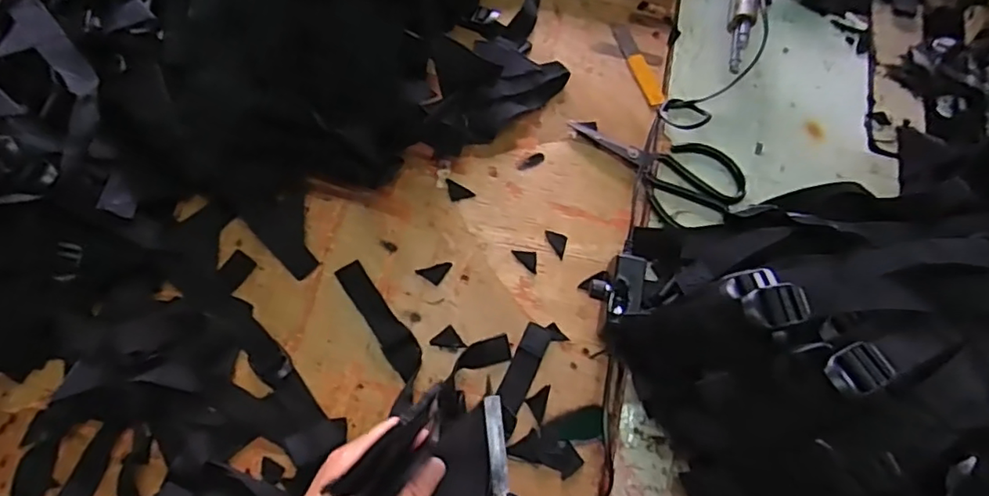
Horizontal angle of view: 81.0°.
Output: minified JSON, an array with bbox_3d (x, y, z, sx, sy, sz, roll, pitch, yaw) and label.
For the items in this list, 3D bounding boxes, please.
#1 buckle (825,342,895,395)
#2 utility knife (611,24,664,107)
[{"bbox_3d":[0.232,0.077,0.368,0.039,0.008,0.029,-23,73,-10],"label":"buckle"},{"bbox_3d":[0.153,-0.197,0.620,0.019,0.004,0.108,-17,72,-8],"label":"utility knife"}]

